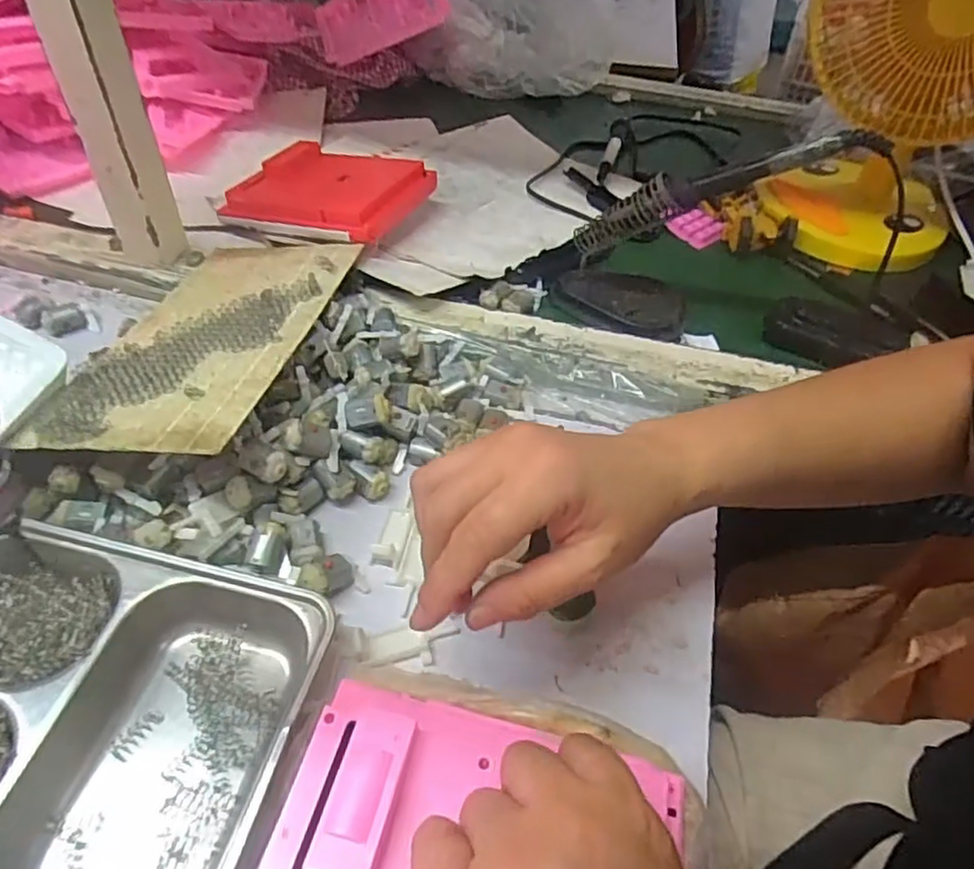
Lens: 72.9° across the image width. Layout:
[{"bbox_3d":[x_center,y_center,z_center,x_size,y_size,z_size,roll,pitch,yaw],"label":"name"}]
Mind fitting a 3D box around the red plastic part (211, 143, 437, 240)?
[{"bbox_3d":[-0.141,-0.230,0.605,0.151,0.028,0.126,19,49,14],"label":"red plastic part"}]

